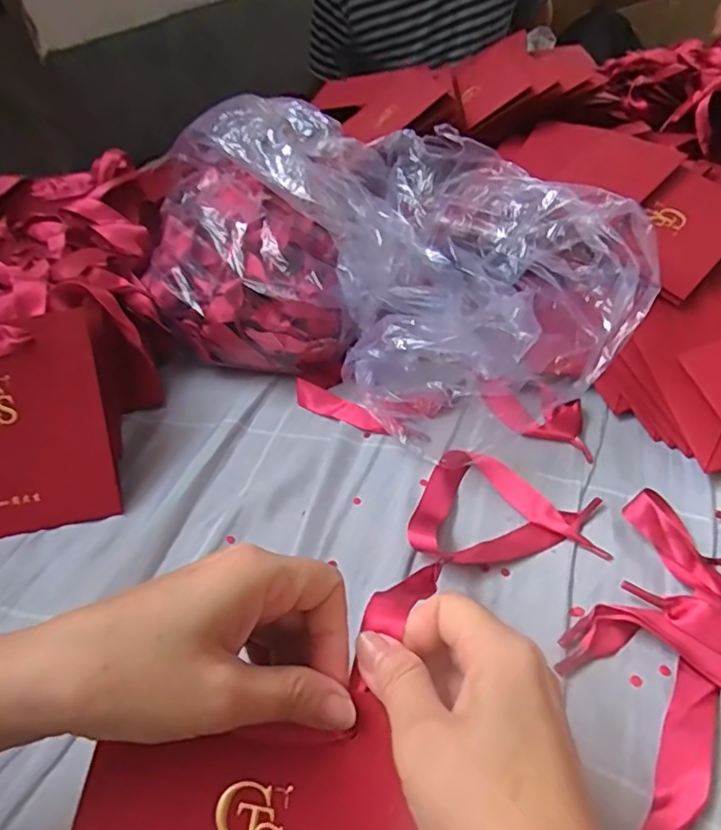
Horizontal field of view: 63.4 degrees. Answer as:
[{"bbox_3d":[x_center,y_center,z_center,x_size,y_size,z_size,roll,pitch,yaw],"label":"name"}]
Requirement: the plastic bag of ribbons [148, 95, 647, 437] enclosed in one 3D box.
[{"bbox_3d":[-0.001,-0.126,0.461,0.417,0.164,0.210,21,49,27],"label":"plastic bag of ribbons"}]

